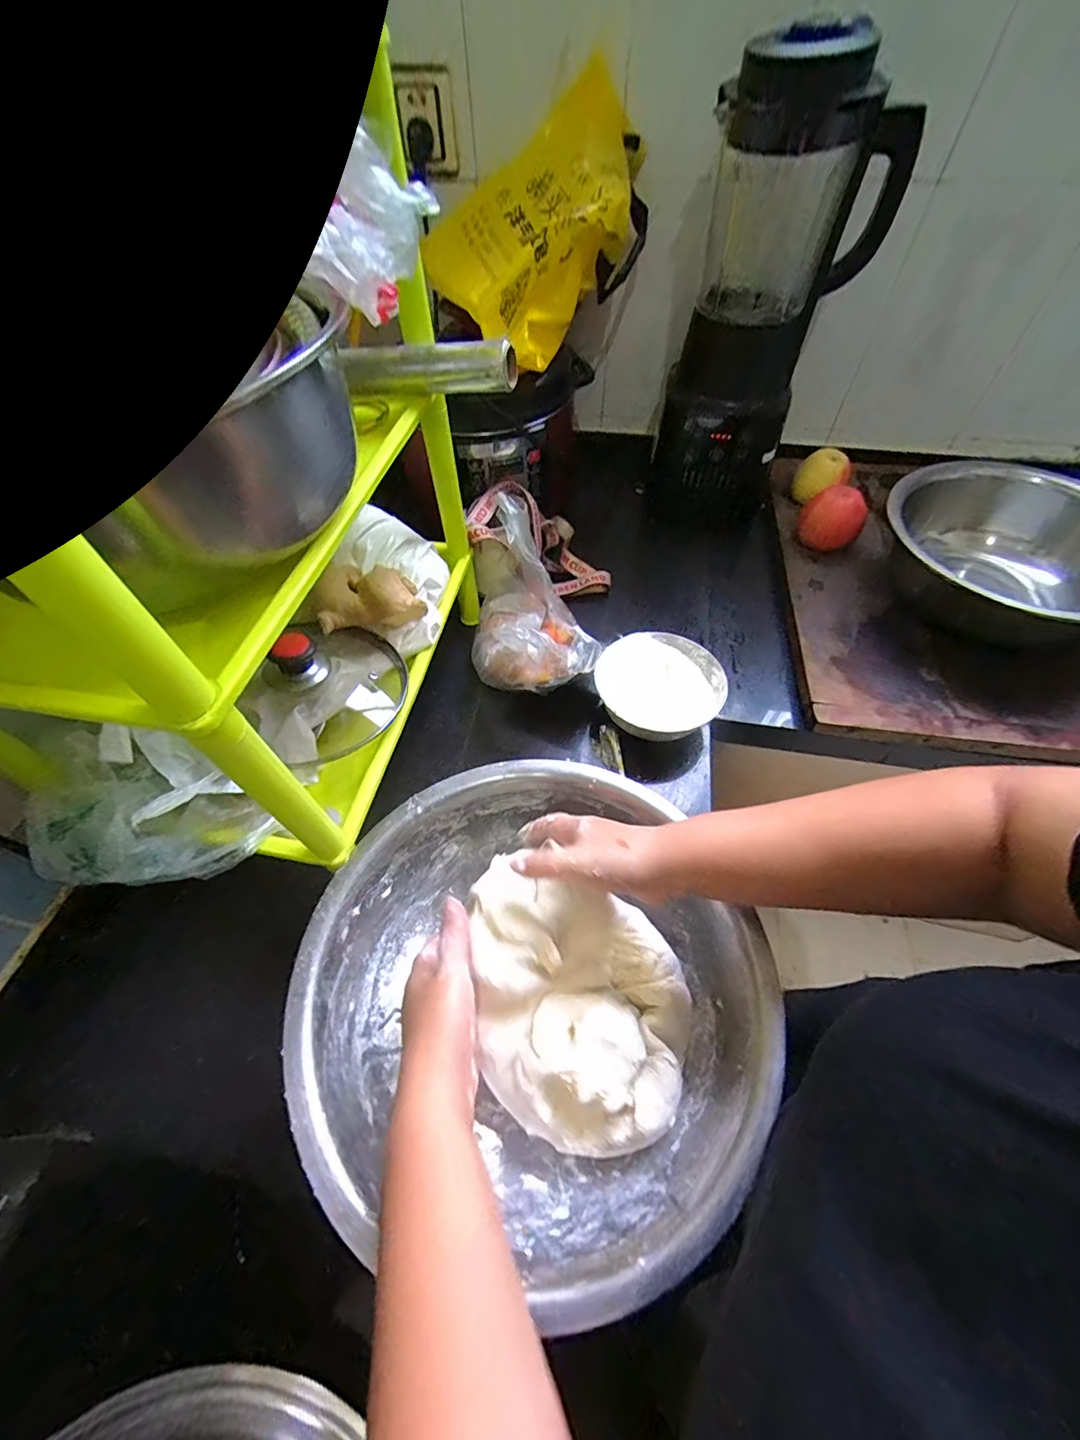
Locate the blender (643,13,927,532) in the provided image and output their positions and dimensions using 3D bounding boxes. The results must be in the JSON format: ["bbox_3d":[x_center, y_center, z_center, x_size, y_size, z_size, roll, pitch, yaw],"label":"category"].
[{"bbox_3d":[0.296,-0.523,0.685,0.181,0.462,0.179,31,62,21],"label":"blender"}]

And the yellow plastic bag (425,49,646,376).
[{"bbox_3d":[-0.004,-0.633,0.628,0.212,0.187,0.337,31,62,21],"label":"yellow plastic bag"}]

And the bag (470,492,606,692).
[{"bbox_3d":[-0.014,-0.139,0.610,0.143,0.150,0.235,-6,55,-3],"label":"bag"}]

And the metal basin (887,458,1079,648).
[{"bbox_3d":[0.593,-0.203,0.642,0.307,0.113,0.288,-1,55,1],"label":"metal basin"}]

